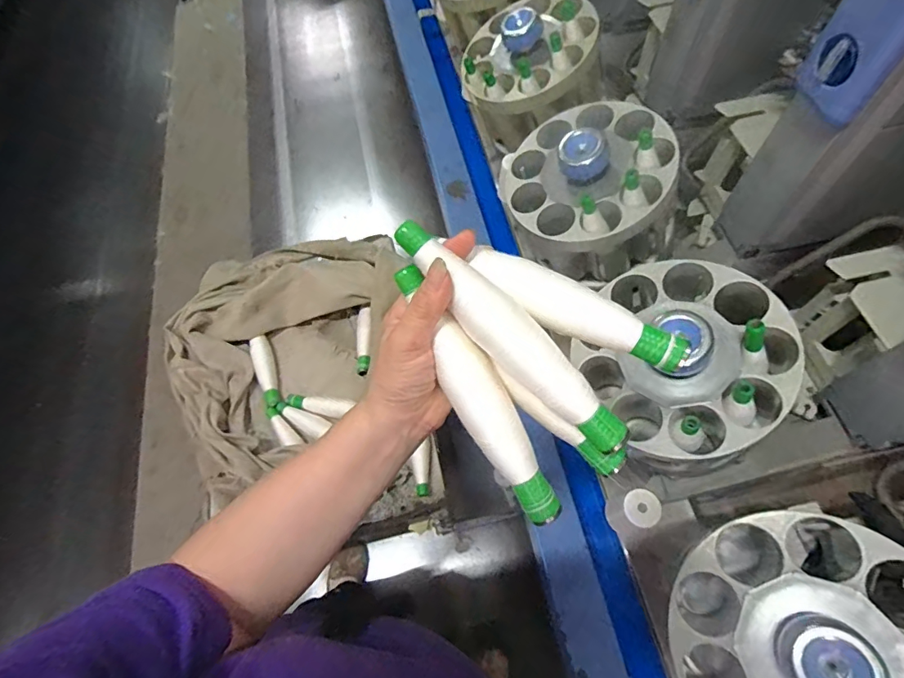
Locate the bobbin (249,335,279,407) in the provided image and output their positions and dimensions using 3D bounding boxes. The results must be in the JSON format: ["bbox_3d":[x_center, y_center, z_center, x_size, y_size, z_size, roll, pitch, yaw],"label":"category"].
[{"bbox_3d":[-0.359,0.064,0.909,0.034,0.030,0.151,-19,64,-8],"label":"bobbin"}]

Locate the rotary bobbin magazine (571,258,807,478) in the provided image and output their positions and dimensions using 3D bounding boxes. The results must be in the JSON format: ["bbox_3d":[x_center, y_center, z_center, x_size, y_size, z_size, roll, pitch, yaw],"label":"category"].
[{"bbox_3d":[0.286,0.018,0.598,0.246,0.120,0.257,-11,64,23],"label":"rotary bobbin magazine"}]

